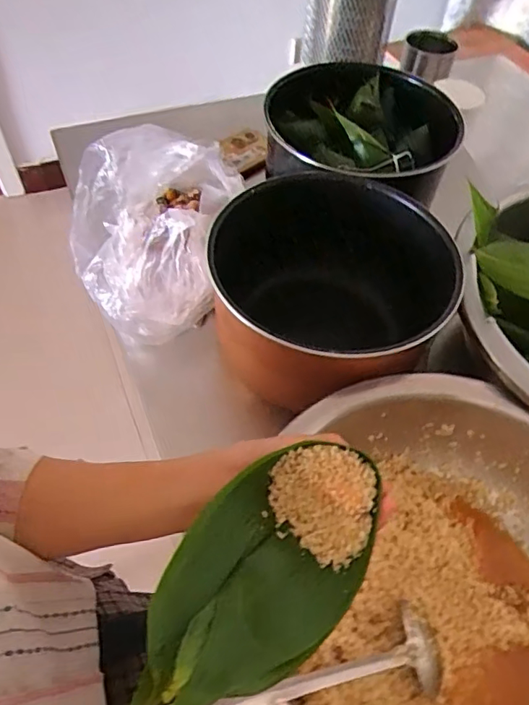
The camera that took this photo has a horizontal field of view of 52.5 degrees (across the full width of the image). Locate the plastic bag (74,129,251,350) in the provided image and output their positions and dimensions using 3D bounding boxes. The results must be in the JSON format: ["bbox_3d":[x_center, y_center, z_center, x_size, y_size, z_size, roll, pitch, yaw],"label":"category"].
[{"bbox_3d":[-0.123,-0.157,0.606,0.190,0.124,0.276,-3,54,-6],"label":"plastic bag"}]

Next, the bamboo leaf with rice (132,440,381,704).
[{"bbox_3d":[0.001,0.116,0.290,0.085,0.040,0.171,34,42,20],"label":"bamboo leaf with rice"}]

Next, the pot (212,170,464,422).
[{"bbox_3d":[0.063,-0.055,0.559,0.226,0.150,0.242,1,54,-2],"label":"pot"}]

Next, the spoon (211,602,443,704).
[{"bbox_3d":[0.015,0.211,0.332,0.230,0.032,0.048,1,51,-28],"label":"spoon"}]

